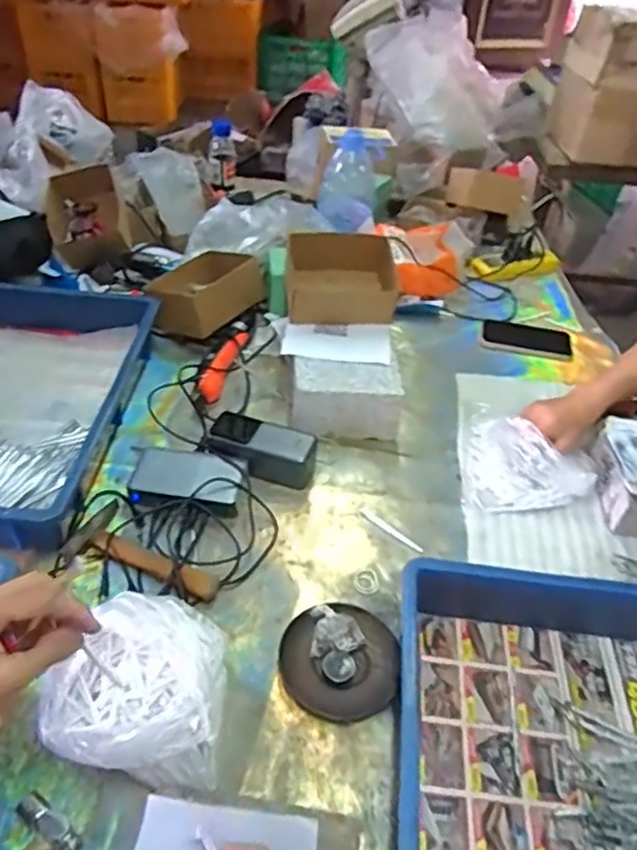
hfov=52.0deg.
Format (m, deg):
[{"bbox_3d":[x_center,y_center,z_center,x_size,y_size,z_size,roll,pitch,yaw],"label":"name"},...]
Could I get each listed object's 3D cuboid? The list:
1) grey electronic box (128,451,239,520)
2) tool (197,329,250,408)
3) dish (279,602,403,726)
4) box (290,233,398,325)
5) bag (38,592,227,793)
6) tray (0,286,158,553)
[{"bbox_3d":[-0.159,0.069,0.781,0.129,0.038,0.083,6,42,1],"label":"grey electronic box"},{"bbox_3d":[-0.136,-0.092,0.958,0.024,0.047,0.153,12,46,13],"label":"tool"},{"bbox_3d":[0.022,0.226,0.629,0.113,0.013,0.111,3,42,-3],"label":"dish"},{"bbox_3d":[0.035,-0.211,0.961,0.163,0.099,0.100,3,42,-3],"label":"box"},{"bbox_3d":[-0.157,0.233,0.563,0.147,0.104,0.136,3,42,-3],"label":"bag"},{"bbox_3d":[-0.400,-0.037,0.849,0.298,0.095,0.436,6,42,0],"label":"tray"}]

